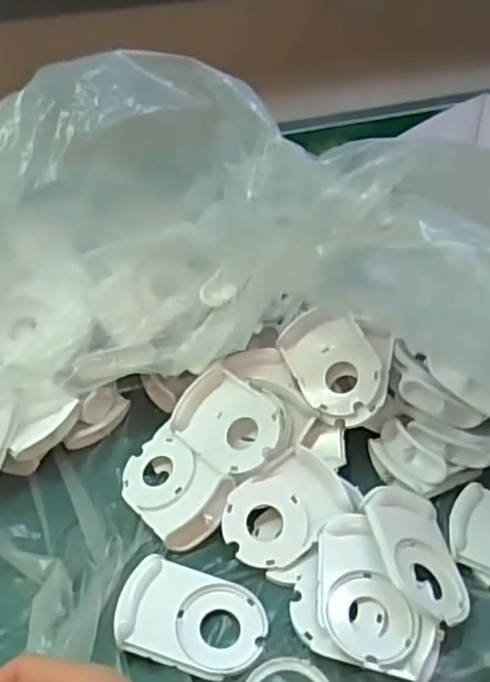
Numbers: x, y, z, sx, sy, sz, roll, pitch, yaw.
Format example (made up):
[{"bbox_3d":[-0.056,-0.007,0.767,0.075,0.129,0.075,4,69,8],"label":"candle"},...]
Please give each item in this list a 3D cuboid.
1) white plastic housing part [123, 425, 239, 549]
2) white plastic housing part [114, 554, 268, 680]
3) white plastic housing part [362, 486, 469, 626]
[{"bbox_3d":[-0.049,0.099,0.444,0.088,0.012,0.057,29,71,41],"label":"white plastic housing part"},{"bbox_3d":[-0.031,0.158,0.378,0.081,0.015,0.056,7,39,13],"label":"white plastic housing part"},{"bbox_3d":[0.101,0.125,0.393,0.055,0.014,0.084,17,40,-26],"label":"white plastic housing part"}]

